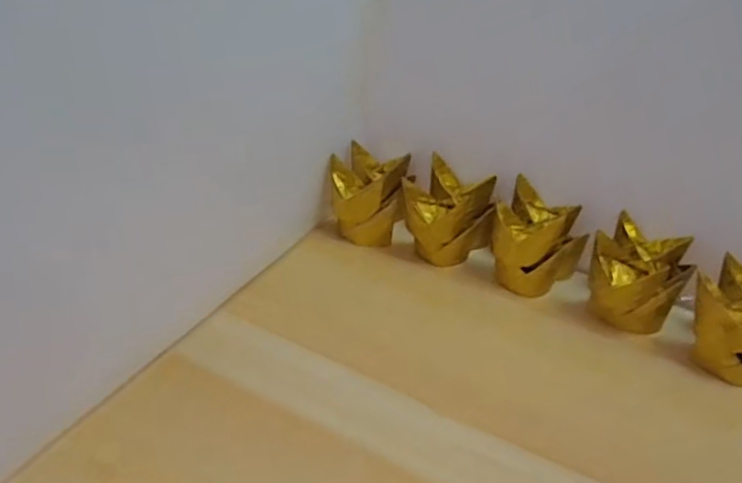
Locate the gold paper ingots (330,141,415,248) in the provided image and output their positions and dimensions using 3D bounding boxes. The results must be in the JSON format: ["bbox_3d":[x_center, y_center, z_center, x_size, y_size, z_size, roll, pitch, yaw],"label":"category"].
[{"bbox_3d":[-0.001,-0.041,0.573,0.070,0.063,0.079,2,33,-2],"label":"gold paper ingots"}]

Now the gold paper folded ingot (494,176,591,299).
[{"bbox_3d":[0.130,-0.001,0.521,0.061,0.064,0.065,27,40,32],"label":"gold paper folded ingot"}]

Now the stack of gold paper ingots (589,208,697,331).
[{"bbox_3d":[0.201,0.027,0.494,0.064,0.064,0.069,22,37,26],"label":"stack of gold paper ingots"}]

